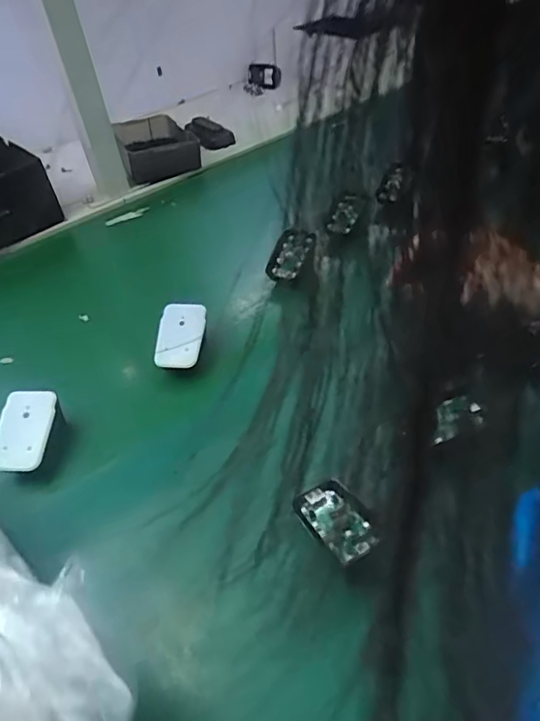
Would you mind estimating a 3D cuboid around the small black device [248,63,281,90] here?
[{"bbox_3d":[-0.013,-0.603,1.049,0.068,0.046,0.023,-1,47,4],"label":"small black device"}]

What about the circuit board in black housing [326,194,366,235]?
[{"bbox_3d":[0.097,-0.186,0.630,0.033,0.017,0.080,15,50,18],"label":"circuit board in black housing"}]

